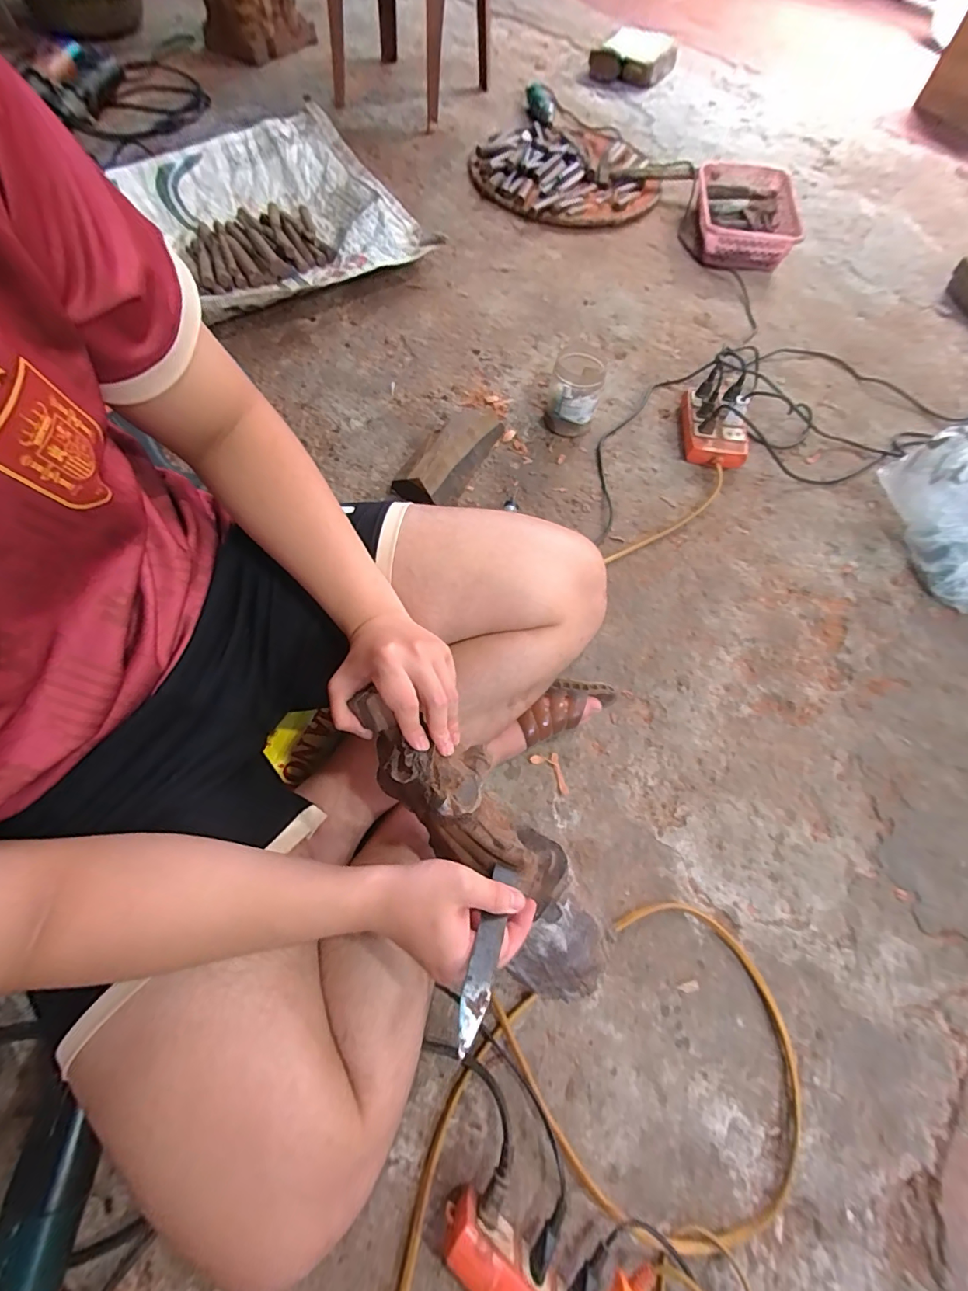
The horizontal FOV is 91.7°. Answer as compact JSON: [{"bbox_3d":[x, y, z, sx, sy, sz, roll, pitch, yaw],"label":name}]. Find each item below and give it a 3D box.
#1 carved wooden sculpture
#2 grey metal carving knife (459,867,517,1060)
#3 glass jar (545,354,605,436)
[{"bbox_3d":[-0.025,0.138,0.420,0.243,0.089,0.078,47,71,-17],"label":"carved wooden sculpture"},{"bbox_3d":[0.003,0.219,0.345,0.019,0.150,0.007,17,110,7],"label":"grey metal carving knife"},{"bbox_3d":[0.166,-0.457,0.851,0.085,0.128,0.091,0,67,-1],"label":"glass jar"}]

